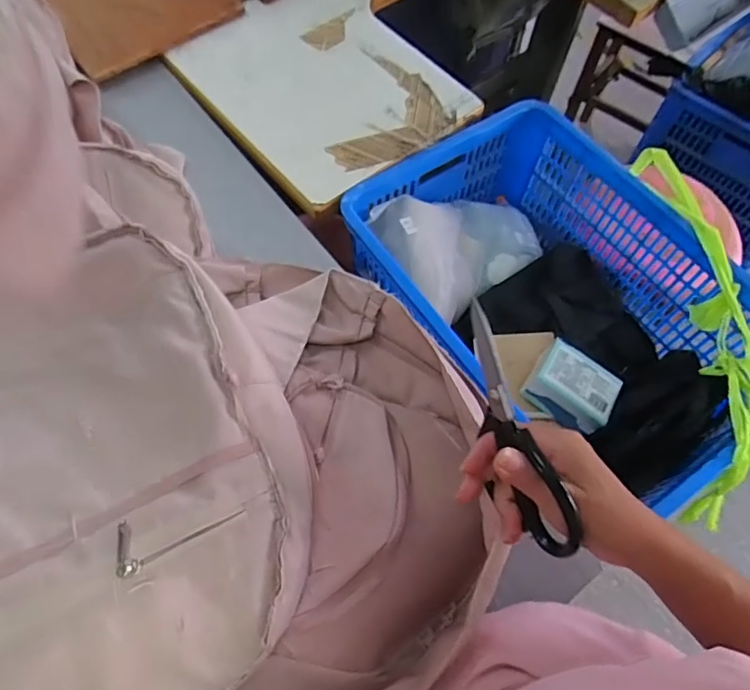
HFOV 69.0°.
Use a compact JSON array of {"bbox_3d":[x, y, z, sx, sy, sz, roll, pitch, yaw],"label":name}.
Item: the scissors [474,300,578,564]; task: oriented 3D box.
[{"bbox_3d":[0.093,0.060,0.368,0.014,0.064,0.180,-22,97,-12],"label":"scissors"}]

